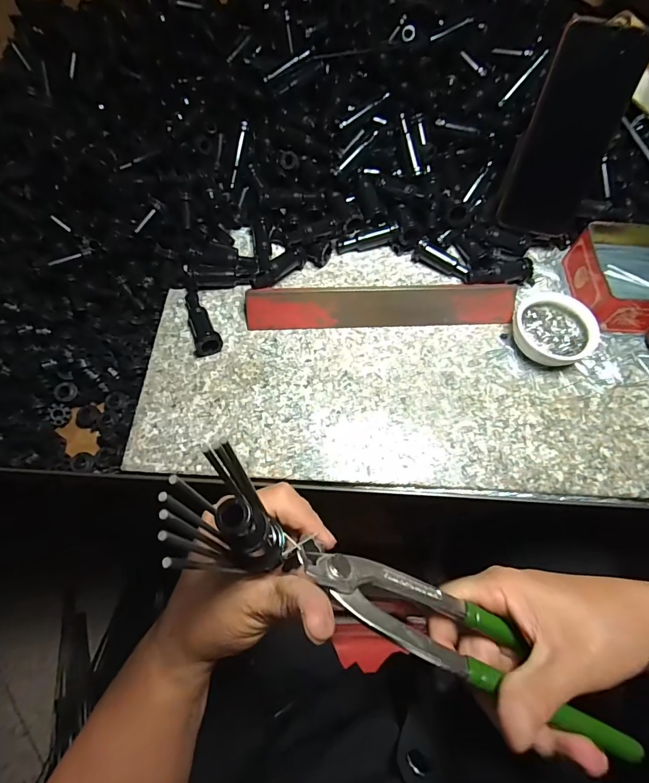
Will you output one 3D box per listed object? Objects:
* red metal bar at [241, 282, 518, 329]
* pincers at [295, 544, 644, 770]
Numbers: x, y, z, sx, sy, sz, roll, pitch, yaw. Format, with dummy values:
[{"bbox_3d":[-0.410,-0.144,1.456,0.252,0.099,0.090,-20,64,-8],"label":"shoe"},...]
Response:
[{"bbox_3d":[0.055,-0.083,0.397,0.256,0.026,0.029,-2,63,-3],"label":"red metal bar"},{"bbox_3d":[0.072,0.129,0.217,0.192,0.025,0.035,30,66,-2],"label":"pincers"}]

